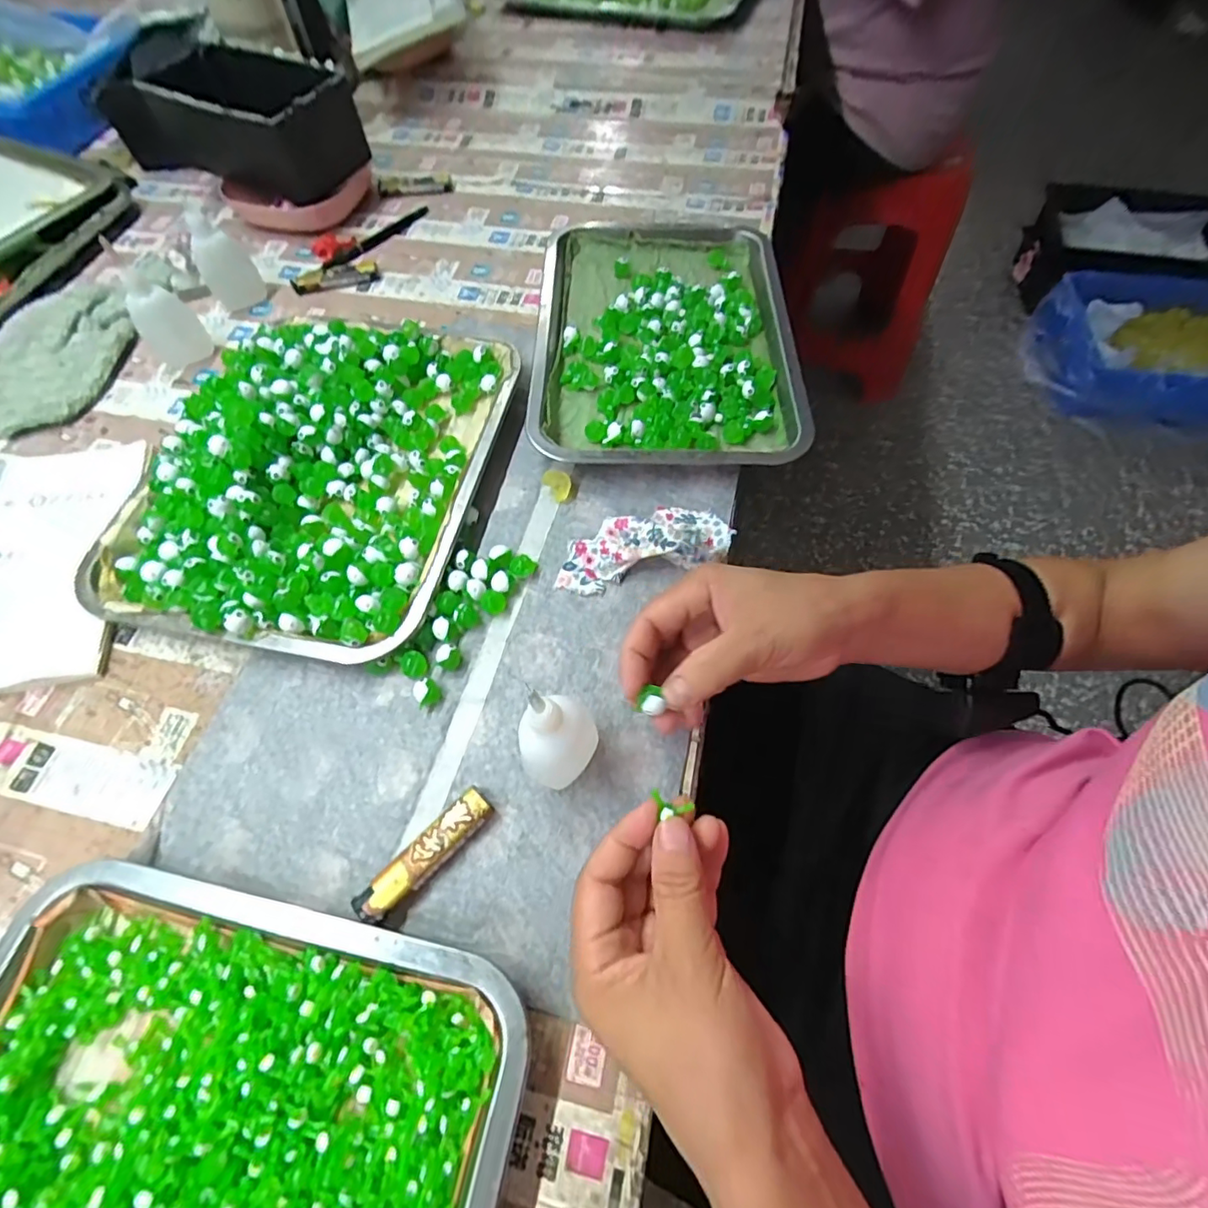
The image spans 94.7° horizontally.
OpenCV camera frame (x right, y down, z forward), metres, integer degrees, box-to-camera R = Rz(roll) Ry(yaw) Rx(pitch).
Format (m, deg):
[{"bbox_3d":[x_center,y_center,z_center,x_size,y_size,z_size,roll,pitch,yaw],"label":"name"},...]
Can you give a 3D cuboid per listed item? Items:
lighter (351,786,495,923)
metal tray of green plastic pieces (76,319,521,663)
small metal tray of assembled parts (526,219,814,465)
[{"bbox_3d":[-0.093,0.132,0.293,0.079,0.013,0.020,-42,70,-18],"label":"lighter"},{"bbox_3d":[-0.204,-0.108,0.404,0.231,0.040,0.293,11,64,6],"label":"metal tray of green plastic pieces"},{"bbox_3d":[0.051,-0.228,0.472,0.209,0.028,0.282,1,63,1],"label":"small metal tray of assembled parts"}]

